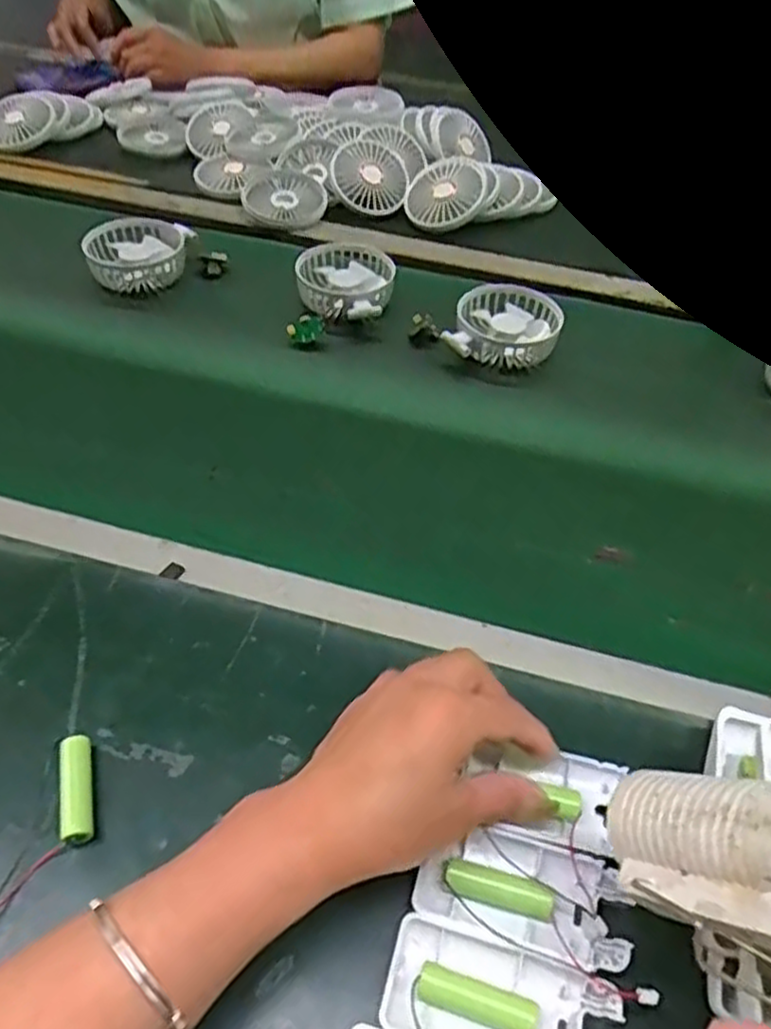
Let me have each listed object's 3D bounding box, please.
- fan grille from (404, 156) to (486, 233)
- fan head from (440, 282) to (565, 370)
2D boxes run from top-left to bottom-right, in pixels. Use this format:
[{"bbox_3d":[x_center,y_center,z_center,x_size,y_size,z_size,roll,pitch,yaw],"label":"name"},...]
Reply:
[{"bbox_3d":[0.065,-0.346,0.783,0.083,0.020,0.099,22,76,28],"label":"fan grille"},{"bbox_3d":[0.104,-0.160,0.634,0.089,0.035,0.090,12,47,7],"label":"fan head"}]

